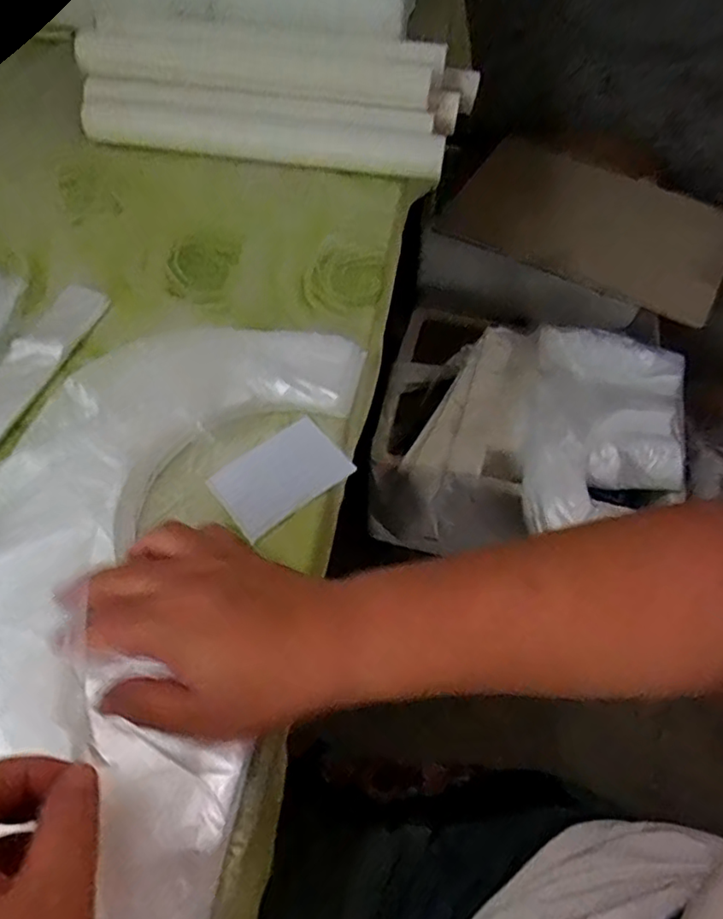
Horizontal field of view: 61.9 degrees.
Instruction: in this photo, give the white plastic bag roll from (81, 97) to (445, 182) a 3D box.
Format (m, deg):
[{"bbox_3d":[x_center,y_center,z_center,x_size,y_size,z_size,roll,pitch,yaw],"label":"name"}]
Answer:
[{"bbox_3d":[-0.099,-0.321,0.595,0.362,0.041,0.041,9,58,4],"label":"white plastic bag roll"}]

